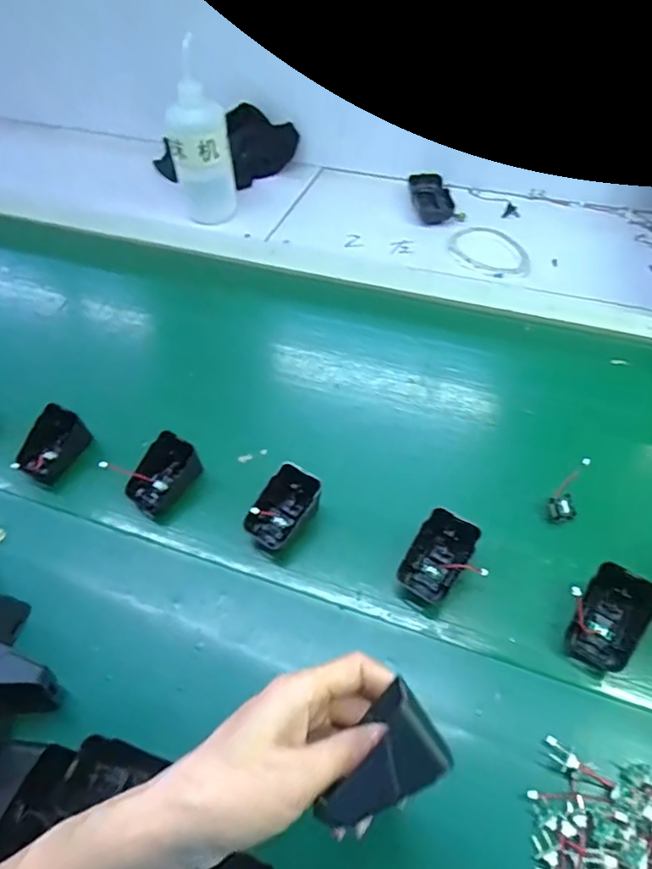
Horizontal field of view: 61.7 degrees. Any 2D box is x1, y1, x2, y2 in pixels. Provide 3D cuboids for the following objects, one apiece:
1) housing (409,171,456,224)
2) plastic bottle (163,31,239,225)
[{"bbox_3d":[0.159,-0.355,0.811,0.053,0.022,0.102,-8,51,-2],"label":"housing"},{"bbox_3d":[-0.169,-0.385,0.745,0.080,0.198,0.091,-16,52,-9],"label":"plastic bottle"}]

